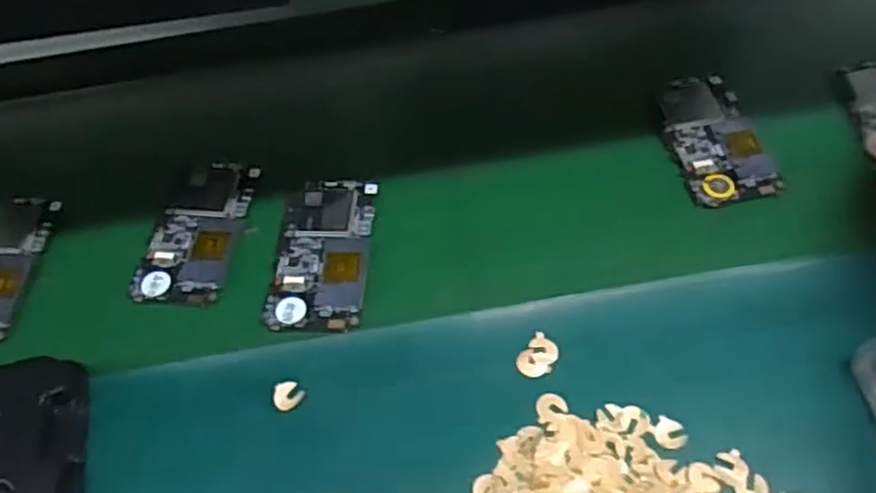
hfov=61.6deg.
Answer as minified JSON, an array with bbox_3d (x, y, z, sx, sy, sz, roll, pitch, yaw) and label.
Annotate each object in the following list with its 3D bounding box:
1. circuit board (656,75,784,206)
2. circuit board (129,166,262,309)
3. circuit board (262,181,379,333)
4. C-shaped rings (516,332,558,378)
[{"bbox_3d":[0.207,-0.083,0.549,0.066,0.006,0.119,-8,54,-1],"label":"circuit board"},{"bbox_3d":[-0.176,-0.013,0.538,0.064,0.009,0.121,3,54,7],"label":"circuit board"},{"bbox_3d":[-0.081,0.002,0.516,0.065,0.004,0.126,1,54,5],"label":"circuit board"},{"bbox_3d":[0.062,0.068,0.451,0.020,0.004,0.028,37,67,22],"label":"C-shaped rings"}]

